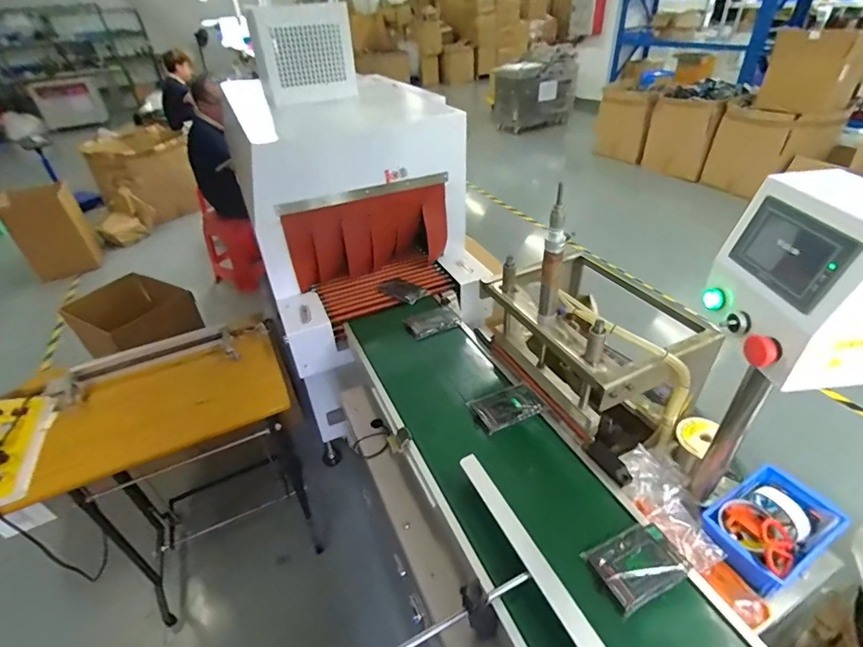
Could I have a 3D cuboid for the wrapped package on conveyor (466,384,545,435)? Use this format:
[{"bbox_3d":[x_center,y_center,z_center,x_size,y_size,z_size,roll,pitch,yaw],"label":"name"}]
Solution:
[{"bbox_3d":[0.165,0.179,0.940,0.149,0.012,0.093,-18,39,-17],"label":"wrapped package on conveyor"}]

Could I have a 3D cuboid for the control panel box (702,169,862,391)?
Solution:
[{"bbox_3d":[0.462,-0.056,0.529,0.142,0.186,0.184,-3,37,3],"label":"control panel box"}]

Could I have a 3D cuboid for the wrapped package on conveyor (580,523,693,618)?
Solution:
[{"bbox_3d":[0.319,0.370,0.669,0.130,0.016,0.094,-18,39,-17],"label":"wrapped package on conveyor"}]

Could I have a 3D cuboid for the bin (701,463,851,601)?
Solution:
[{"bbox_3d":[0.591,0.346,0.751,0.214,0.065,0.140,-22,41,-22],"label":"bin"}]

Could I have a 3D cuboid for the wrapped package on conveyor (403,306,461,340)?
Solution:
[{"bbox_3d":[0.002,-0.007,1.210,0.155,0.016,0.096,-22,40,-21],"label":"wrapped package on conveyor"}]

